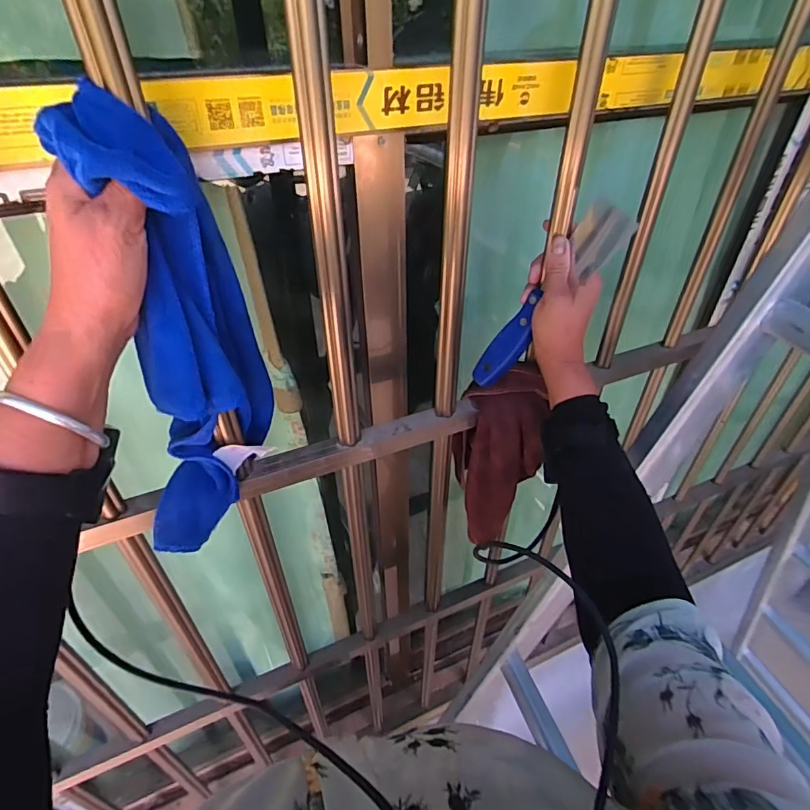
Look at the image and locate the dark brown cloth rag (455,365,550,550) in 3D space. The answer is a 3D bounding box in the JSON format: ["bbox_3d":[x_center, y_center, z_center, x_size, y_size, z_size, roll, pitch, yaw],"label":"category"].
[{"bbox_3d":[0.115,0.071,0.610,0.084,0.231,0.070,-9,40,-9],"label":"dark brown cloth rag"}]

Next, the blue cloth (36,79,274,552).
[{"bbox_3d":[-0.160,-0.040,0.373,0.050,0.336,0.131,21,41,17],"label":"blue cloth"}]

